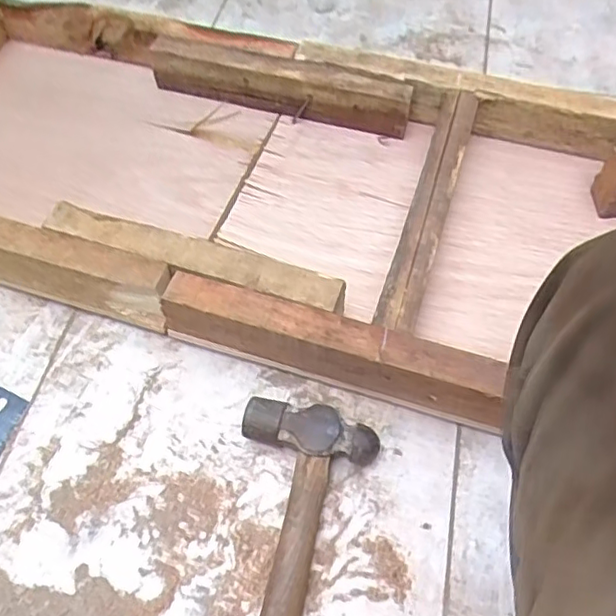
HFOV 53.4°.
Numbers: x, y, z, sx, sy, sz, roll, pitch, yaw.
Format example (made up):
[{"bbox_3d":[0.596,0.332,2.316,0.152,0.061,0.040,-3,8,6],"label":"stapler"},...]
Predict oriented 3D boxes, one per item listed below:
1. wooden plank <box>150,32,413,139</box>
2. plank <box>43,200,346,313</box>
[{"bbox_3d":[-0.035,-0.252,0.695,0.297,0.063,0.023,13,38,7],"label":"wooden plank"},{"bbox_3d":[-0.105,-0.050,0.559,0.280,0.016,0.036,15,60,11],"label":"plank"}]

